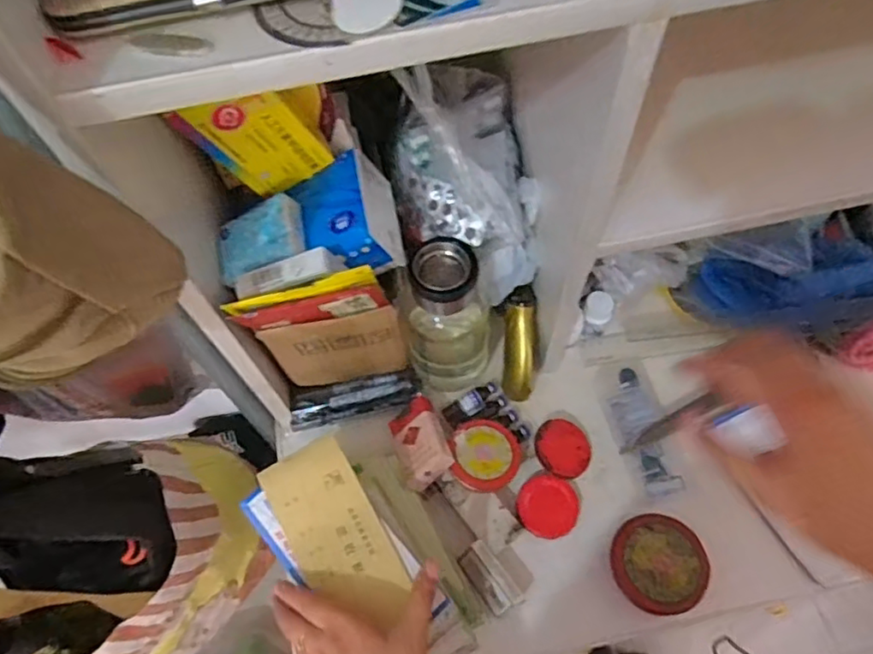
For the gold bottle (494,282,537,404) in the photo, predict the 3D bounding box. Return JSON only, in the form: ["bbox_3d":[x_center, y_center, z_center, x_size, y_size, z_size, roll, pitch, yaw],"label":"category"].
[{"bbox_3d":[0.088,0.019,0.669,0.040,0.028,0.125,0,100,4],"label":"gold bottle"}]

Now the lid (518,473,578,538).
[{"bbox_3d":[0.117,0.186,0.640,0.061,0.007,0.061,1,80,-3],"label":"lid"}]

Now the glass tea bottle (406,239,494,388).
[{"bbox_3d":[0.014,-0.001,0.633,0.075,0.192,0.081,32,69,18],"label":"glass tea bottle"}]

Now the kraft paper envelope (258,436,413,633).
[{"bbox_3d":[-0.083,0.173,0.517,0.077,0.015,0.153,-33,72,-13],"label":"kraft paper envelope"}]

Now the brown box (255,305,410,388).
[{"bbox_3d":[-0.093,0.024,0.592,0.122,0.136,0.014,-14,63,-4],"label":"brown box"}]

